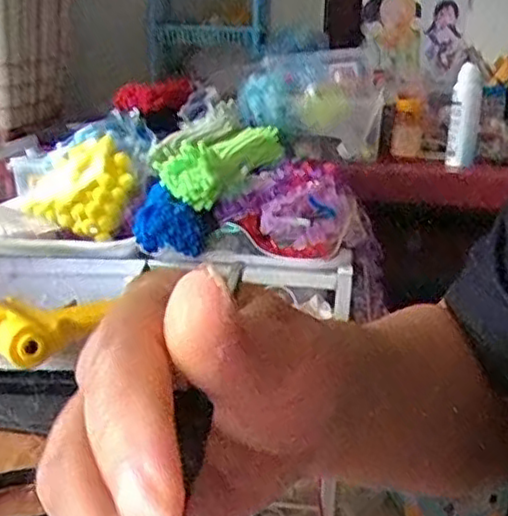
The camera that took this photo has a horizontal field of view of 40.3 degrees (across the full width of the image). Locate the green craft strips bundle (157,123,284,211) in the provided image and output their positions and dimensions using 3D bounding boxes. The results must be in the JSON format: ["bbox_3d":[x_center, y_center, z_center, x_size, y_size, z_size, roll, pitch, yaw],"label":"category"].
[{"bbox_3d":[-0.034,-0.133,0.915,0.087,0.060,0.308,6,18,14],"label":"green craft strips bundle"}]

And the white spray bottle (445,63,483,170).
[{"bbox_3d":[0.335,-0.220,1.102,0.044,0.155,0.049,8,19,18],"label":"white spray bottle"}]

